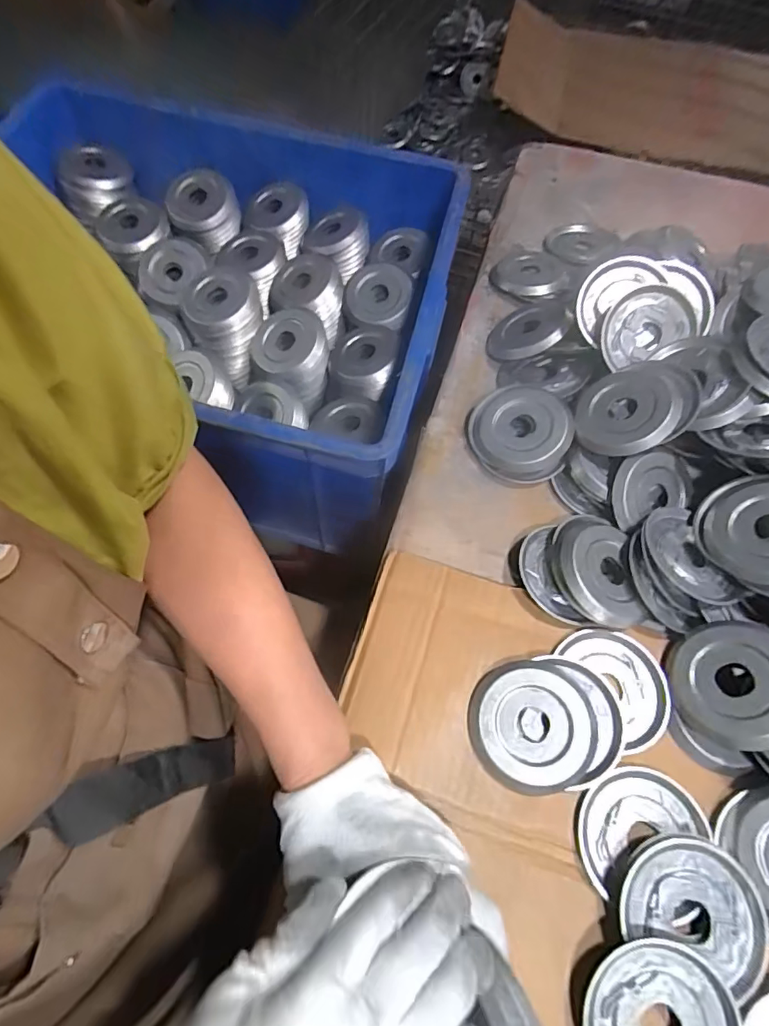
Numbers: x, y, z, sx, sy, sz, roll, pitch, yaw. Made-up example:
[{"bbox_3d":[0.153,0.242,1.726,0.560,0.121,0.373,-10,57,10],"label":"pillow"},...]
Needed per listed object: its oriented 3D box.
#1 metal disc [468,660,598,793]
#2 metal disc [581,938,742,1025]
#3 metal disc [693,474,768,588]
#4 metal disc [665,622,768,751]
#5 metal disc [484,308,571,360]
[{"bbox_3d":[0.102,0.147,0.358,0.084,0.017,0.079,-1,63,2],"label":"metal disc"},{"bbox_3d":[0.154,0.284,0.291,0.084,0.012,0.072,-11,76,-2],"label":"metal disc"},{"bbox_3d":[0.288,0.012,0.386,0.083,0.010,0.095,-55,34,-1],"label":"metal disc"},{"bbox_3d":[0.242,0.117,0.352,0.083,0.011,0.081,-18,54,27],"label":"metal disc"},{"bbox_3d":[0.144,-0.183,0.519,0.083,0.015,0.073,-28,40,9],"label":"metal disc"}]

